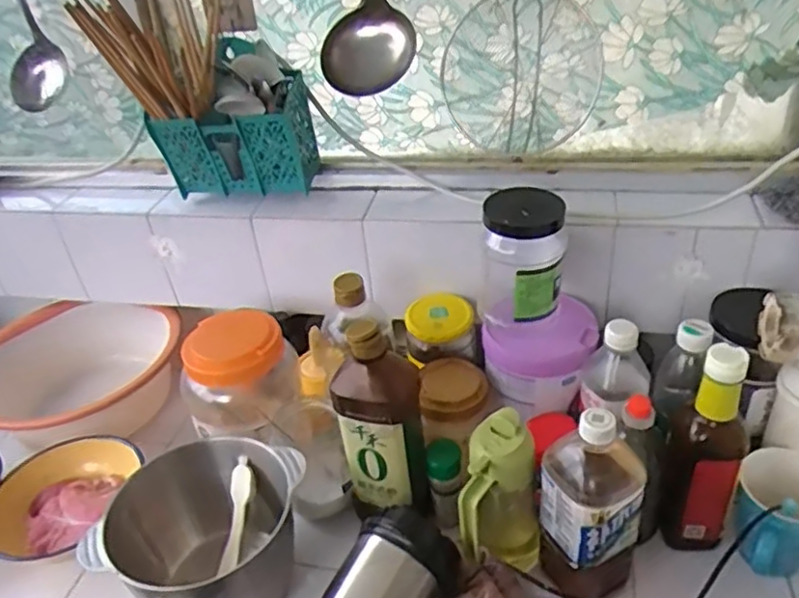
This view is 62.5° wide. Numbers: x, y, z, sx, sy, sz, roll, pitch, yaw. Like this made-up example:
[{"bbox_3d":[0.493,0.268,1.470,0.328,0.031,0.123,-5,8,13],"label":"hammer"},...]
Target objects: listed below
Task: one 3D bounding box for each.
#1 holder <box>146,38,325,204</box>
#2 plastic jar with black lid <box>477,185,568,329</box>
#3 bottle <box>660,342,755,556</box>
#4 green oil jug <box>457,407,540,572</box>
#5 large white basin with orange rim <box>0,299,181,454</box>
[{"bbox_3d":[-0.203,-0.214,0.823,0.187,0.165,0.114,7,36,19],"label":"holder"},{"bbox_3d":[0.134,-0.041,0.730,0.074,0.158,0.080,-4,34,3],"label":"plastic jar with black lid"},{"bbox_3d":[0.301,0.155,0.649,0.072,0.249,0.058,15,39,28],"label":"bottle"},{"bbox_3d":[0.102,0.206,0.659,0.075,0.181,0.085,3,35,13],"label":"green oil jug"},{"bbox_3d":[-0.461,0.120,0.957,0.320,0.114,0.273,23,44,37],"label":"large white basin with orange rim"}]

